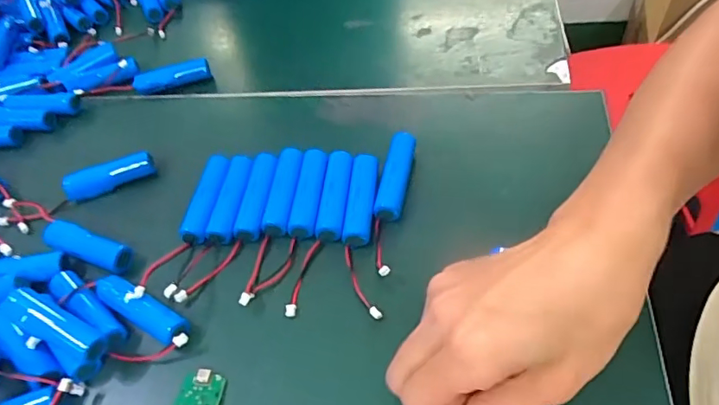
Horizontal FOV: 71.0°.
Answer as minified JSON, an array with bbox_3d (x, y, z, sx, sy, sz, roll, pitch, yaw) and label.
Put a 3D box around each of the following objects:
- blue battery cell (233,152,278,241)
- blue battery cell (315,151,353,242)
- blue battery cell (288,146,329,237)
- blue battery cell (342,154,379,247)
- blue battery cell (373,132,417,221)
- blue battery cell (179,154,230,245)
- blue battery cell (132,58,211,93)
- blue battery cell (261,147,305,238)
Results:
[{"bbox_3d":[-0.071,-0.004,0.363,0.019,0.020,0.066,3,53,10],"label":"blue battery cell"},{"bbox_3d":[-0.016,-0.004,0.356,0.019,0.020,0.065,2,53,10],"label":"blue battery cell"},{"bbox_3d":[-0.035,-0.006,0.360,0.020,0.019,0.066,1,53,9],"label":"blue battery cell"},{"bbox_3d":[0.002,-0.001,0.351,0.018,0.020,0.065,3,54,10],"label":"blue battery cell"},{"bbox_3d":[0.026,-0.017,0.357,0.018,0.022,0.066,7,55,14],"label":"blue battery cell"},{"bbox_3d":[-0.110,-0.003,0.366,0.020,0.017,0.068,2,53,10],"label":"blue battery cell"},{"bbox_3d":[-0.172,-0.113,0.466,0.068,0.022,0.019,-16,52,-4],"label":"blue battery cell"},{"bbox_3d":[-0.053,-0.006,0.363,0.019,0.018,0.072,1,53,9],"label":"blue battery cell"}]

